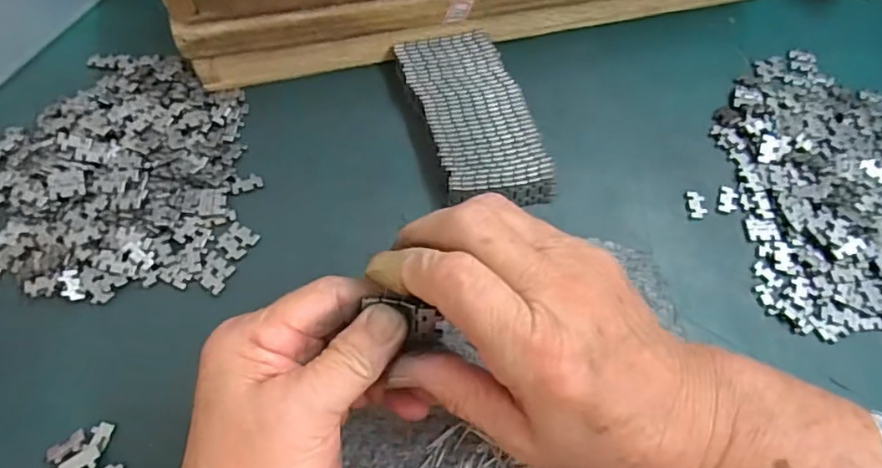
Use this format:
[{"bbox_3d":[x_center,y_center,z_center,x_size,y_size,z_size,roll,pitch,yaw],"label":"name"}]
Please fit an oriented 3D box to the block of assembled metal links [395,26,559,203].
[{"bbox_3d":[0.019,-0.071,0.368,0.064,0.018,0.126,-15,65,-10],"label":"block of assembled metal links"}]

